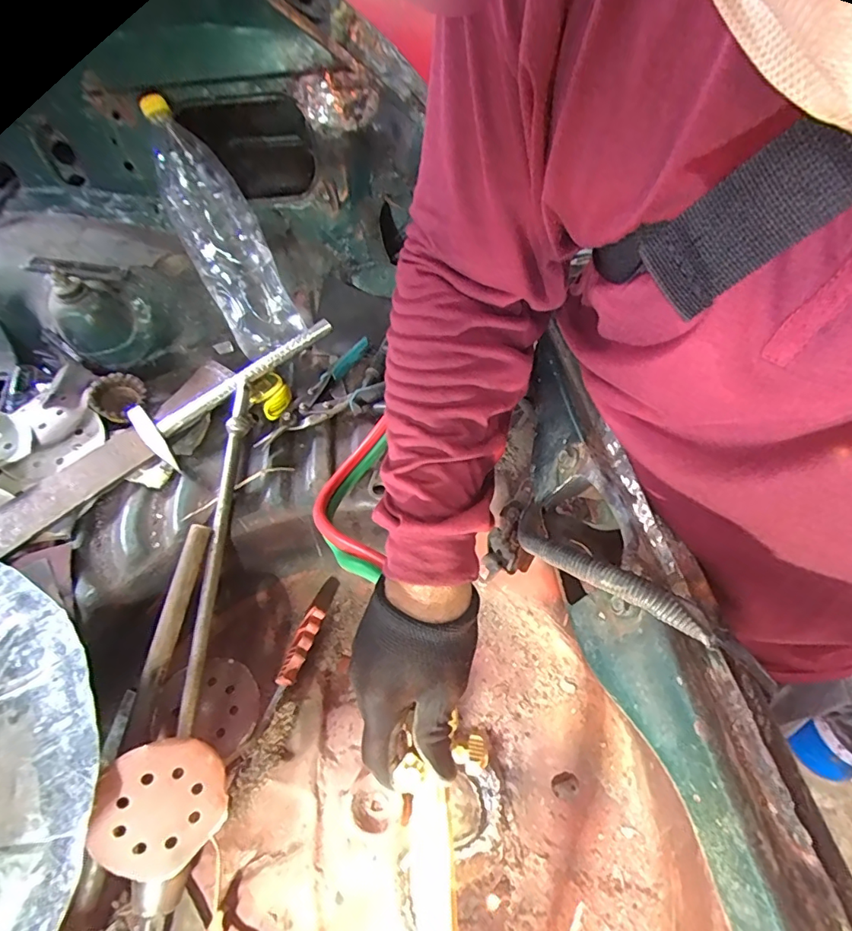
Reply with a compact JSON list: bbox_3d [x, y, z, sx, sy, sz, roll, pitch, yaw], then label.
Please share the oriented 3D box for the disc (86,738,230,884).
[{"bbox_3d":[-0.238,0.308,0.455,0.106,0.010,0.117,11,83,-27],"label":"disc"}]

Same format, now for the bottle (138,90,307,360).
[{"bbox_3d":[-0.258,-0.296,0.654,0.097,0.290,0.072,-34,25,-27],"label":"bottle"}]

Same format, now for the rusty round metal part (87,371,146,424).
[{"bbox_3d":[-0.408,-0.094,0.667,0.064,0.022,0.061,-42,98,-32],"label":"rusty round metal part"}]

